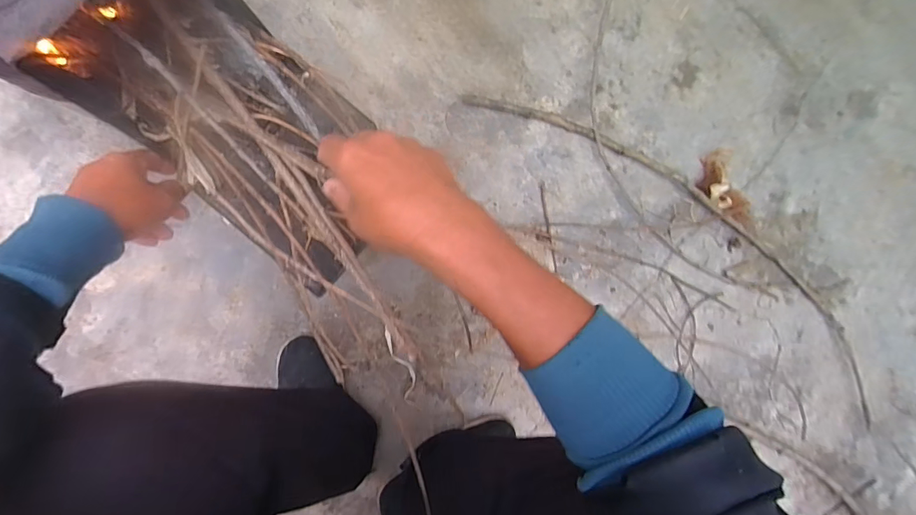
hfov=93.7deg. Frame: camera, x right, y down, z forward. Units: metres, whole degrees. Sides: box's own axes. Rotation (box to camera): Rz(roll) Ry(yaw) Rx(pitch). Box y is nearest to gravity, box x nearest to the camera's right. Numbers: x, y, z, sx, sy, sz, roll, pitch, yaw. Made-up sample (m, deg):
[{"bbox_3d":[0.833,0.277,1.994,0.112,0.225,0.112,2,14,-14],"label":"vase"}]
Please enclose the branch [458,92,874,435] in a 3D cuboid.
[{"bbox_3d":[0.480,-0.031,0.832,1.053,0.050,0.172,38,79,1],"label":"branch"}]

